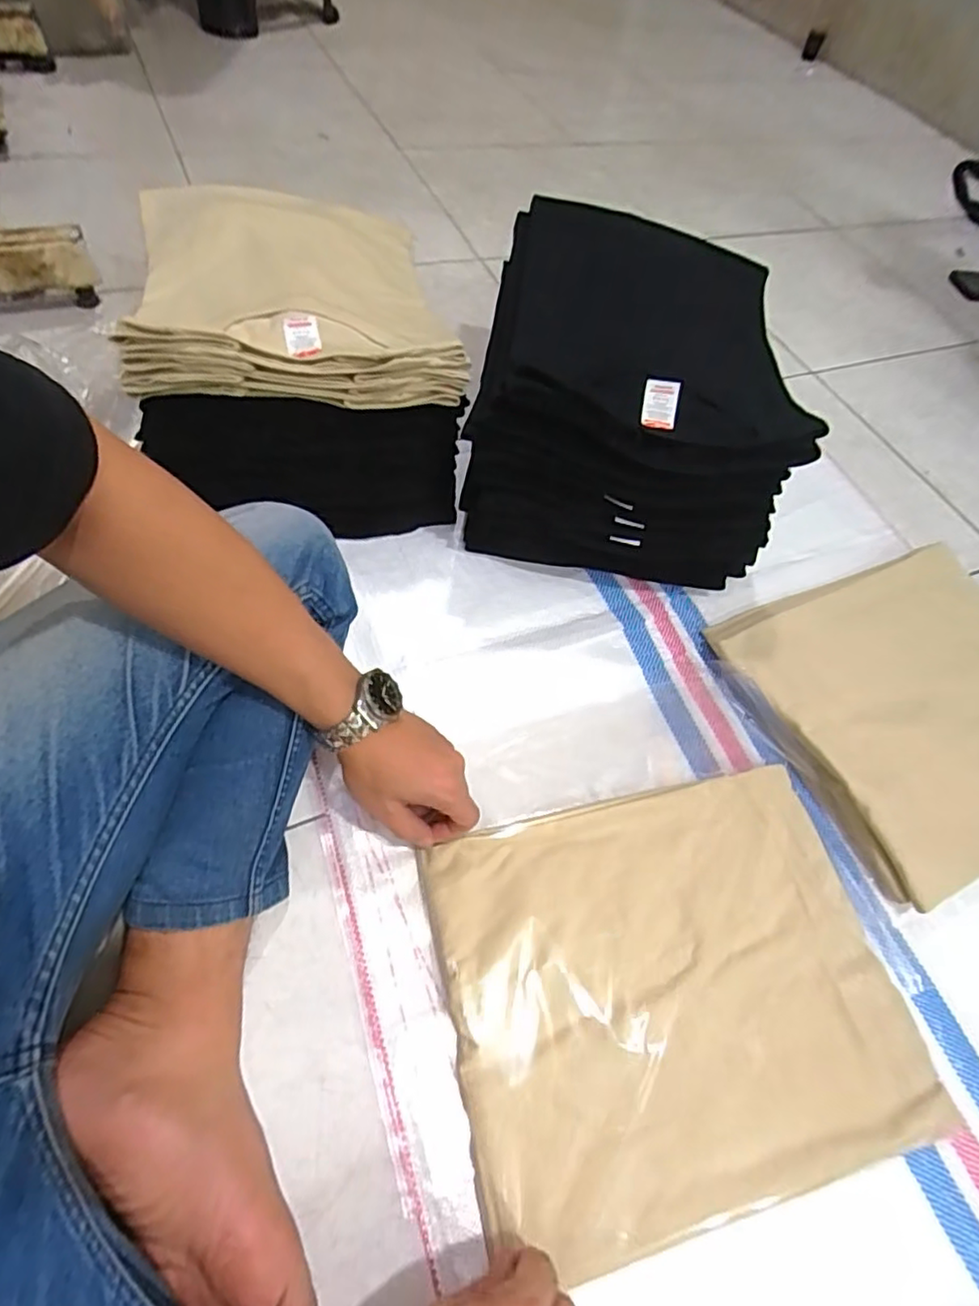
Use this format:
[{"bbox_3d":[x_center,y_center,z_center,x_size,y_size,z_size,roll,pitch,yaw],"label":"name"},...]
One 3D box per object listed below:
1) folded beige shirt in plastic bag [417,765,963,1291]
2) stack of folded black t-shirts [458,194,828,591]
[{"bbox_3d":[0.136,0.246,0.462,0.330,0.014,0.271,-10,61,-10],"label":"folded beige shirt in plastic bag"},{"bbox_3d":[0.148,-0.272,0.675,0.298,0.222,0.340,12,59,2],"label":"stack of folded black t-shirts"}]

